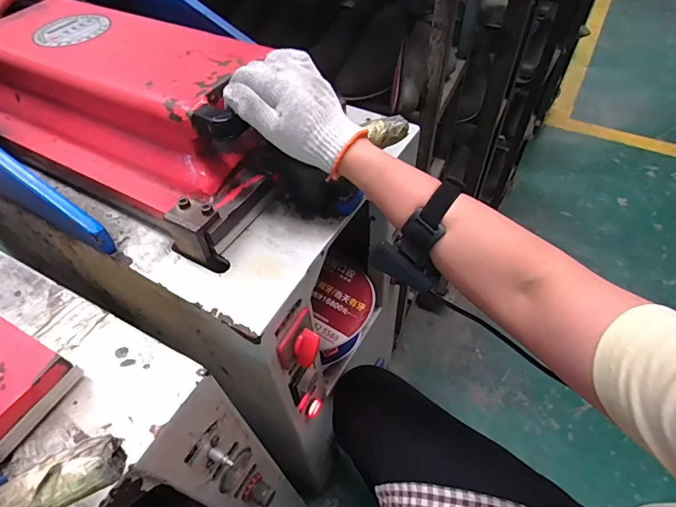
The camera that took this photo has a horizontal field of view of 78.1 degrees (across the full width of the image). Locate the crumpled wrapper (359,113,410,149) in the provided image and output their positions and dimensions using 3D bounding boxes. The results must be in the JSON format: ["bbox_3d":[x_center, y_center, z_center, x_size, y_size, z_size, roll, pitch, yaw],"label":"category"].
[{"bbox_3d":[0.060,-0.148,0.500,0.049,0.025,0.026,-27,55,-18],"label":"crumpled wrapper"}]

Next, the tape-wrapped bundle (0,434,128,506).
[{"bbox_3d":[-0.189,0.153,0.274,0.085,0.024,0.032,-23,54,-15],"label":"tape-wrapped bundle"}]

